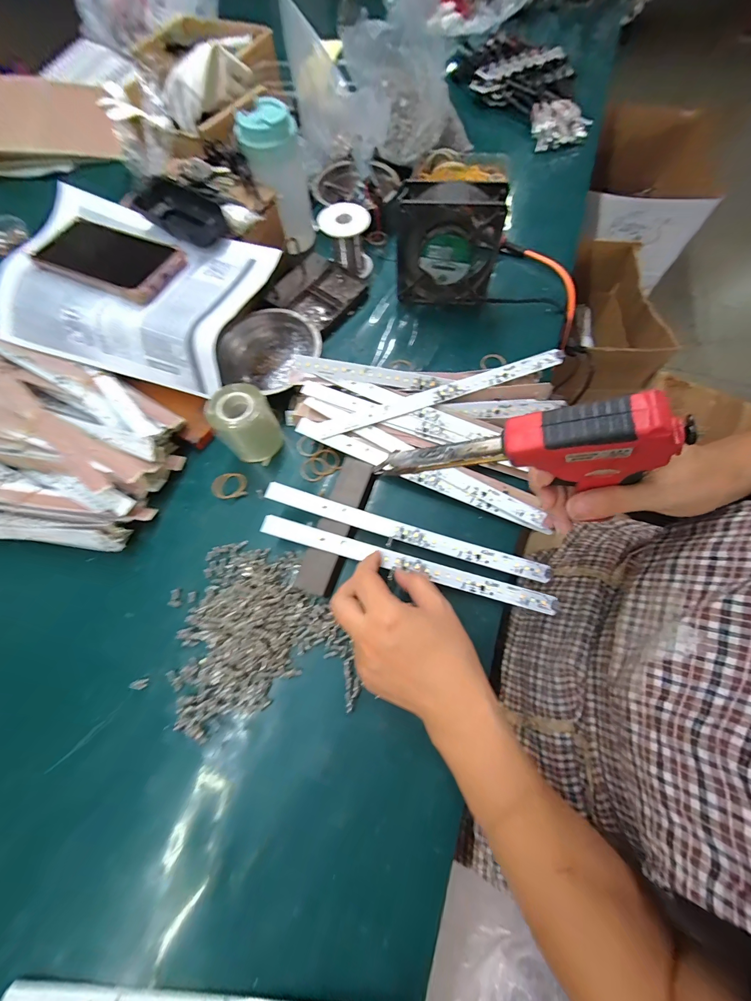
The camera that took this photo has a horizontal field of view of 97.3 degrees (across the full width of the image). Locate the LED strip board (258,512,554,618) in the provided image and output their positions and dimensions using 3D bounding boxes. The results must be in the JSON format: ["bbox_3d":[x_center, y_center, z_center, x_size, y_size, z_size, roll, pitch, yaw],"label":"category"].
[{"bbox_3d":[0.029,0.060,0.316,0.281,0.006,0.018,15,65,4],"label":"LED strip board"}]

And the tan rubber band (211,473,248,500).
[{"bbox_3d":[-0.164,-0.016,0.370,0.039,0.007,0.032,-5,69,0],"label":"tan rubber band"}]

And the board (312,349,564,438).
[{"bbox_3d":[0.072,-0.118,0.369,0.285,0.007,0.024,-20,87,-3],"label":"board"}]

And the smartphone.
[{"bbox_3d":[-0.297,-0.269,0.365,0.163,0.014,0.081,23,72,10],"label":"smartphone"}]

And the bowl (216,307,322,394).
[{"bbox_3d":[-0.129,-0.182,0.414,0.121,0.038,0.117,24,72,11],"label":"bowl"}]

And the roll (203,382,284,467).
[{"bbox_3d":[-0.138,-0.082,0.358,0.059,0.068,0.057,-1,69,2],"label":"roll"}]

